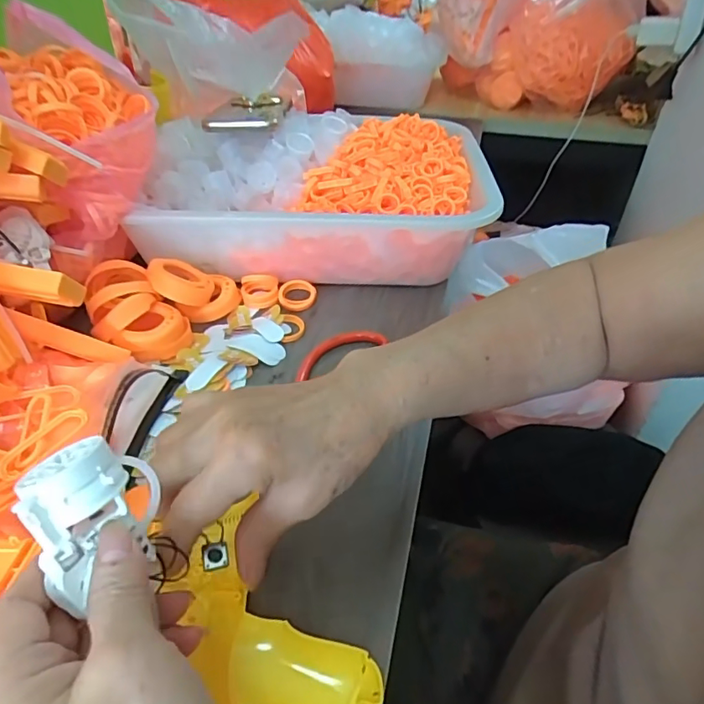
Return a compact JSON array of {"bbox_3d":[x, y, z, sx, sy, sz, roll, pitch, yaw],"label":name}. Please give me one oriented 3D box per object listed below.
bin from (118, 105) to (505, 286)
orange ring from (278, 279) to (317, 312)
[{"bbox_3d":[-0.034,-0.157,0.549,0.331,0.106,0.213,0,40,-1],"label":"bin"},{"bbox_3d":[-0.052,-0.055,0.505,0.036,0.008,0.039,-3,40,-5],"label":"orange ring"}]

